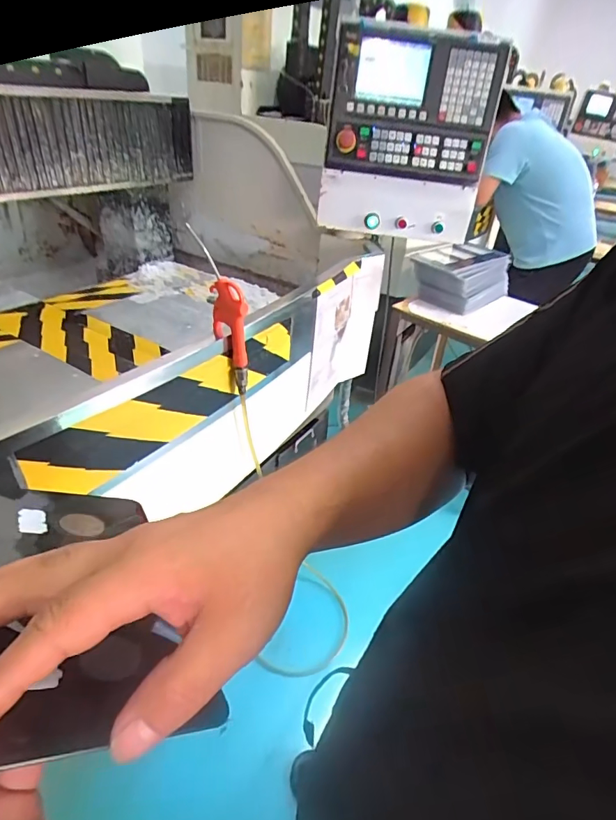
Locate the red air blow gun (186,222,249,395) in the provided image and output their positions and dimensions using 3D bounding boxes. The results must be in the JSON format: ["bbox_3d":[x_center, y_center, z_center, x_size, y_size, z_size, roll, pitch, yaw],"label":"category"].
[{"bbox_3d":[-0.135,-0.149,0.743,0.082,0.246,0.029,20,37,21],"label":"red air blow gun"}]

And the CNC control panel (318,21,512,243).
[{"bbox_3d":[0.255,-0.688,1.200,0.407,0.452,0.145,5,31,-4],"label":"CNC control panel"}]

